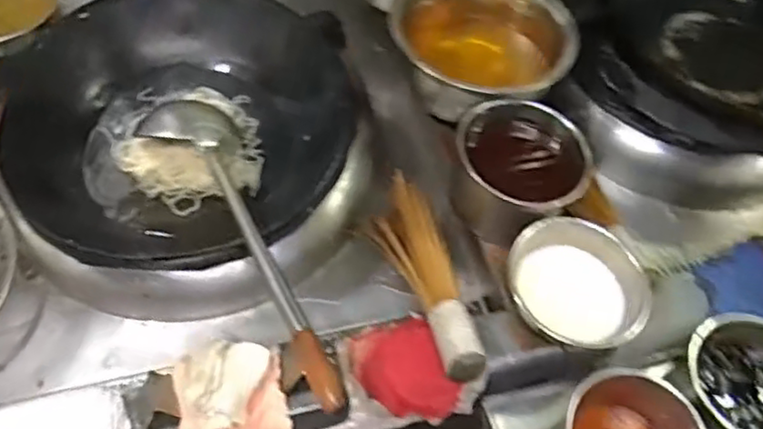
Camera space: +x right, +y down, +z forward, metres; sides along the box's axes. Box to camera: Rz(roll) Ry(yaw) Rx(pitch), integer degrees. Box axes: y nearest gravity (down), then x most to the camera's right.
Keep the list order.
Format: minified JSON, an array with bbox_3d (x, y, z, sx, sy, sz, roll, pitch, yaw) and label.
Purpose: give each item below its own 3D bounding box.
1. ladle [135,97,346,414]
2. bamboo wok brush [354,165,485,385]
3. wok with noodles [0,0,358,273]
[{"bbox_3d":[-0.177,0.029,0.773,0.117,0.103,0.483,-16,59,-15],"label":"ladle"},{"bbox_3d":[0.065,0.078,0.866,0.096,0.115,0.303,-18,60,-16],"label":"bamboo wok brush"},{"bbox_3d":[-0.259,-0.131,0.898,0.406,0.133,0.458,22,58,10],"label":"wok with noodles"}]

